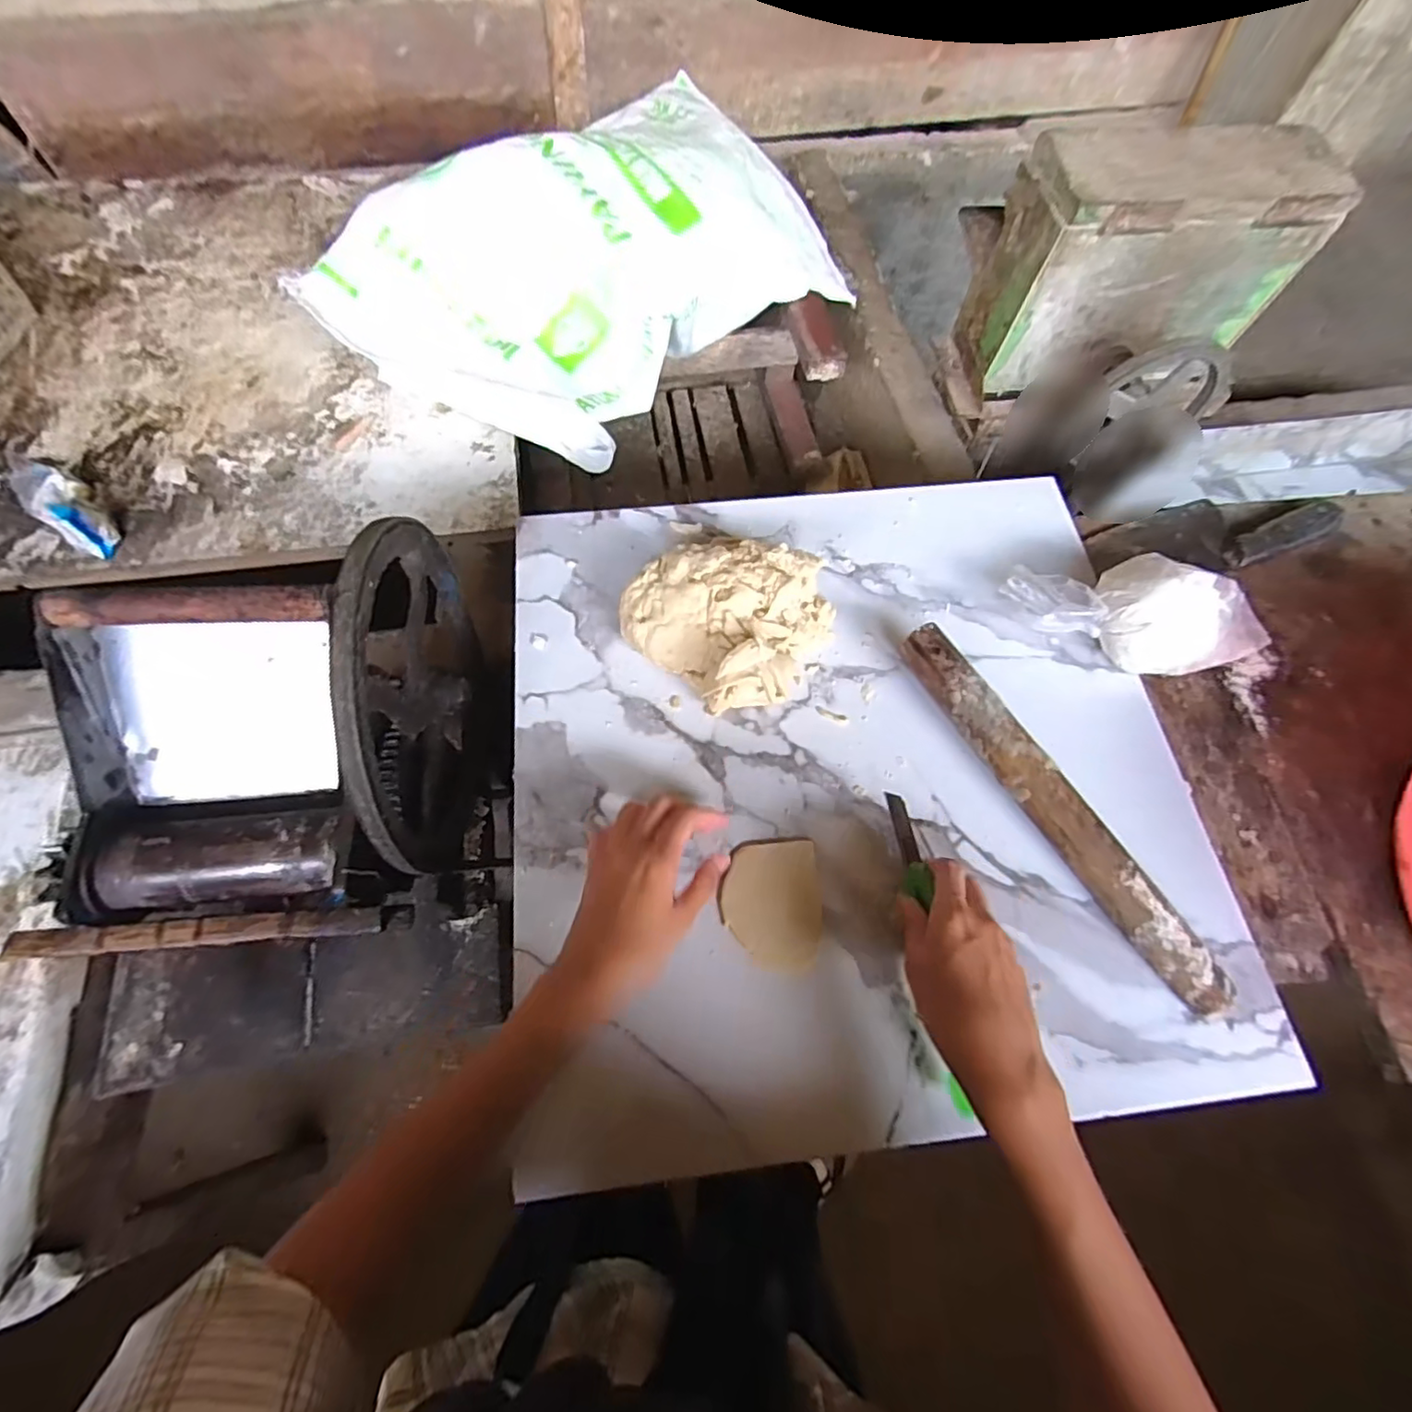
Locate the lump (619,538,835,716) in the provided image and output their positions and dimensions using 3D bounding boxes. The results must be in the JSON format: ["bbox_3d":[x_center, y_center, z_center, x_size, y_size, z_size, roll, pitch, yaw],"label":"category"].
[{"bbox_3d":[0.015,-0.068,0.482,0.149,0.065,0.130,27,68,7],"label":"lump"}]

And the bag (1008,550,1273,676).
[{"bbox_3d":[0.358,-0.071,0.494,0.215,0.072,0.080,0,67,-5],"label":"bag"}]

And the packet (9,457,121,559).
[{"bbox_3d":[-0.749,-0.233,0.732,0.147,0.056,0.060,43,71,0],"label":"packet"}]

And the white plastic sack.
[{"bbox_3d":[-0.138,-0.597,0.860,0.658,0.197,0.400,-42,75,-18],"label":"white plastic sack"}]

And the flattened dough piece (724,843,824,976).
[{"bbox_3d":[0.045,0.135,0.426,0.065,0.005,0.083,0,67,-3],"label":"flattened dough piece"}]

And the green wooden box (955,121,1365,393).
[{"bbox_3d":[0.532,-0.557,0.789,0.340,0.211,0.148,-10,68,-9],"label":"green wooden box"}]

